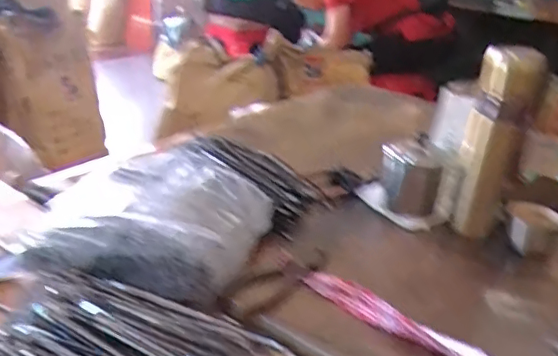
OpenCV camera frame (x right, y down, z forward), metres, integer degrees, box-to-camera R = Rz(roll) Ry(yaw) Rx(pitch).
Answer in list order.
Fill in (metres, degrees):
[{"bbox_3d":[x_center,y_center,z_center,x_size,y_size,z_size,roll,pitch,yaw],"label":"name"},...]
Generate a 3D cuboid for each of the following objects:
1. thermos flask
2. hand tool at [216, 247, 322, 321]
[{"bbox_3d":[0.276,-0.042,0.719,0.067,0.242,0.071,15,25,22],"label":"thermos flask"},{"bbox_3d":[0.003,0.106,0.587,0.143,0.010,0.044,-17,32,-41],"label":"hand tool"}]

